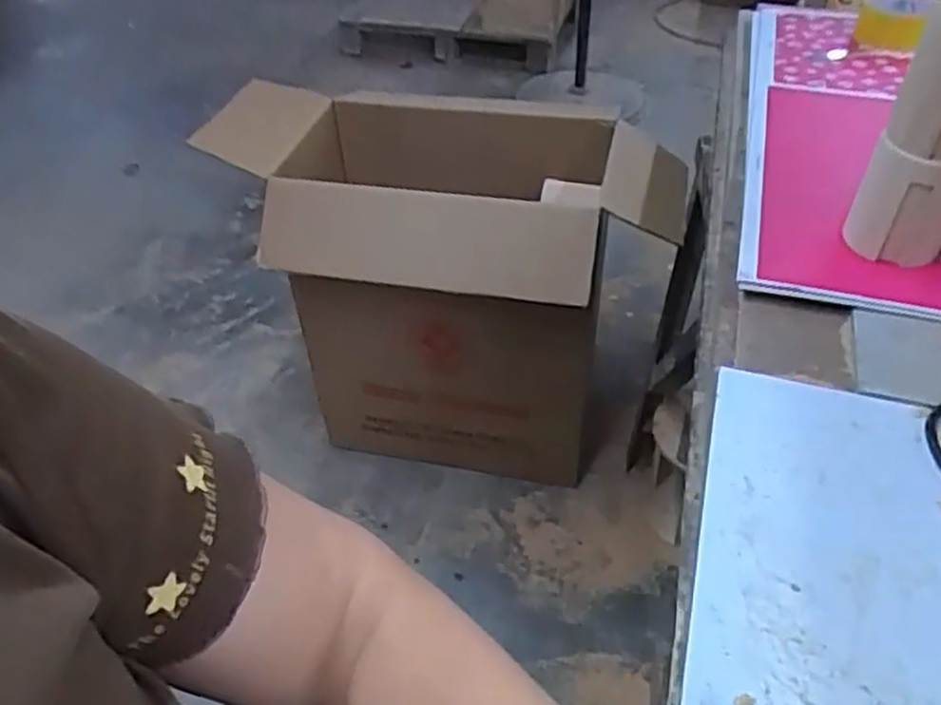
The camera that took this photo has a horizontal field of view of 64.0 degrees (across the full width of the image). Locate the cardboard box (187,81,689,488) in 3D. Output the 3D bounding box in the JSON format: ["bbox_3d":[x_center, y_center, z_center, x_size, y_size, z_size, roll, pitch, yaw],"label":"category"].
[{"bbox_3d":[-0.035,-0.089,1.223,0.634,0.560,0.360,10,45,14],"label":"cardboard box"}]

